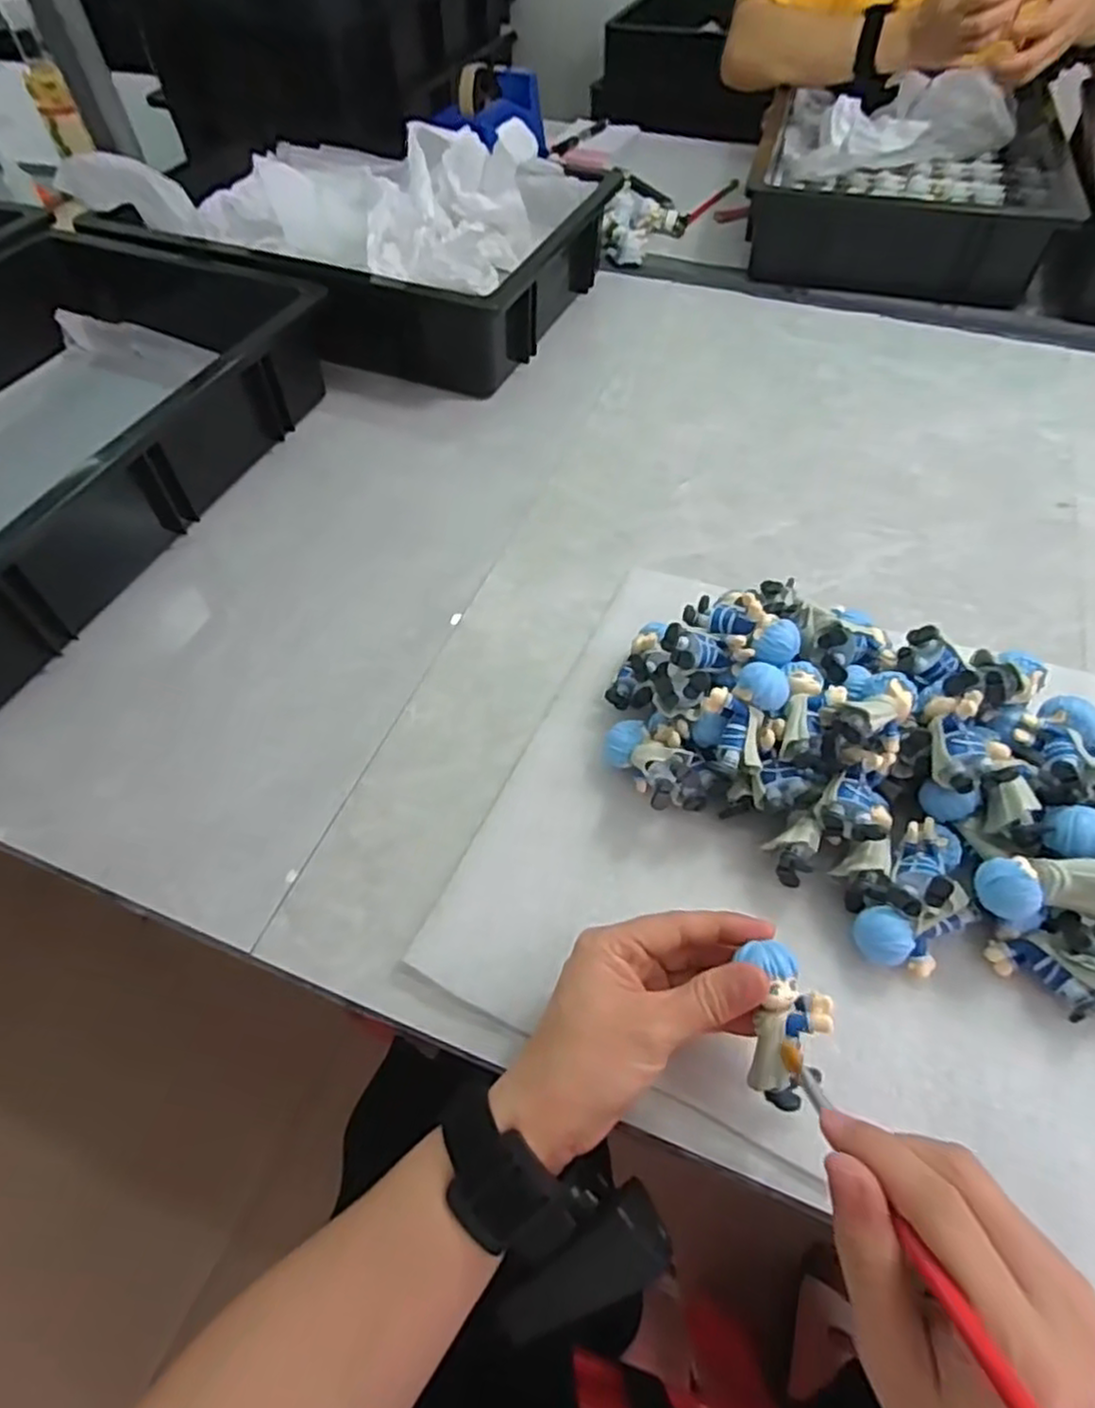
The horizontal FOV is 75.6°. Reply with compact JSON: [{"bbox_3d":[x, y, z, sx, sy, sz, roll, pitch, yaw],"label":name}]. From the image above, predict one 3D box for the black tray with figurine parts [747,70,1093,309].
[{"bbox_3d":[0.410,-0.599,0.802,0.316,0.096,0.381,14,56,13],"label":"black tray with figurine parts"}]

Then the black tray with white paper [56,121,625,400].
[{"bbox_3d":[-0.183,-0.471,0.716,0.432,0.136,0.313,21,58,17],"label":"black tray with white paper"}]

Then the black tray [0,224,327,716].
[{"bbox_3d":[-0.397,-0.200,0.539,0.303,0.102,0.458,17,57,14],"label":"black tray"}]

